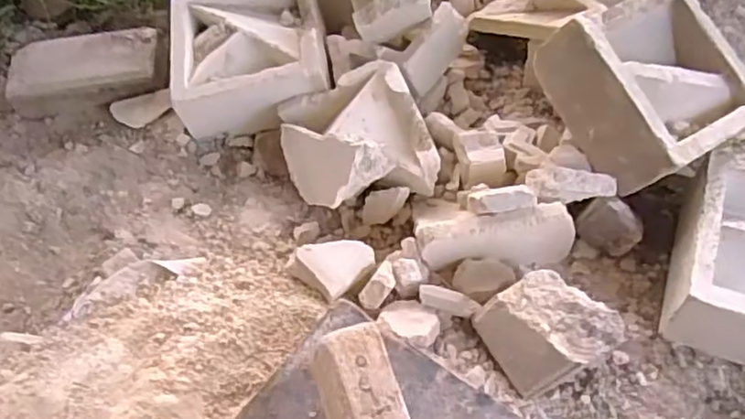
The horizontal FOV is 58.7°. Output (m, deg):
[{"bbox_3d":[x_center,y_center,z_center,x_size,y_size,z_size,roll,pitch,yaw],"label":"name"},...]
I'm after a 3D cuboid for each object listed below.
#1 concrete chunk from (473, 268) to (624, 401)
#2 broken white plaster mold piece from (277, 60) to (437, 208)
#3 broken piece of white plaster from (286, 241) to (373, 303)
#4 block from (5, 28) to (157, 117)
[{"bbox_3d":[0.178,0.130,0.689,0.102,0.100,0.108,-26,59,-13],"label":"concrete chunk"},{"bbox_3d":[-0.022,-0.084,0.809,0.165,0.069,0.178,-2,57,2],"label":"broken white plaster mold piece"},{"bbox_3d":[-0.044,0.059,0.751,0.081,0.026,0.076,36,66,23],"label":"broken piece of white plaster"},{"bbox_3d":[-0.417,-0.200,0.973,0.217,0.062,0.109,-11,57,-4],"label":"block"}]

